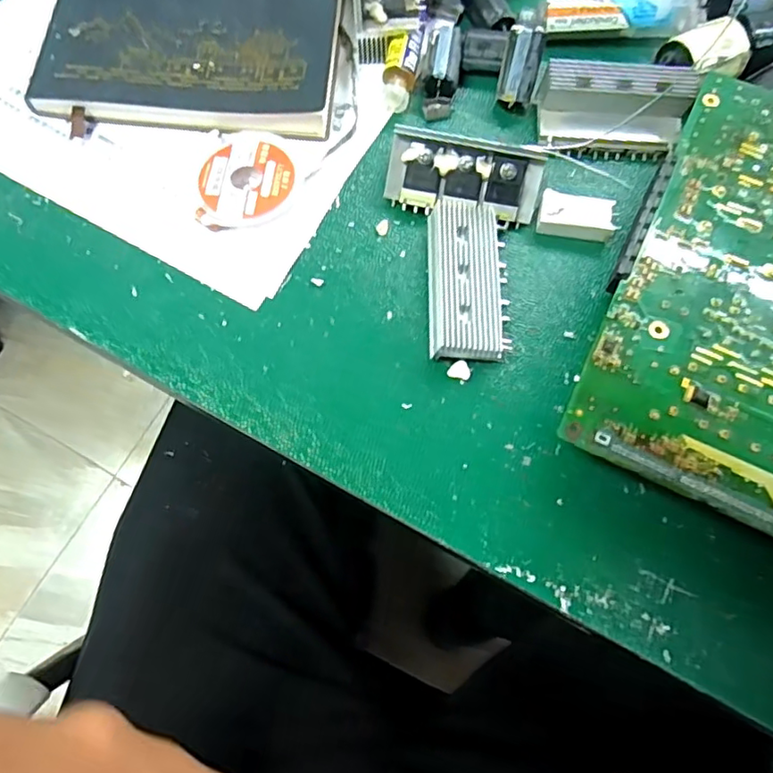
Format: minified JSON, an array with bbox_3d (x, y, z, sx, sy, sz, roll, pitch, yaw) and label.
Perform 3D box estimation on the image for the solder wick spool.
[{"bbox_3d":[-0.064,-0.096,0.268,0.044,0.009,0.052,-2,73,-3],"label":"solder wick spool"}]

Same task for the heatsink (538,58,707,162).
[{"bbox_3d":[0.109,-0.131,0.277,0.070,0.030,0.031,4,73,-1],"label":"heatsink"}]

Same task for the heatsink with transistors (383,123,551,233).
[{"bbox_3d":[0.036,-0.097,0.266,0.069,0.016,0.034,11,113,0],"label":"heatsink with transistors"}]

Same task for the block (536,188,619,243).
[{"bbox_3d":[0.088,-0.078,0.270,0.034,0.012,0.019,12,73,1],"label":"block"}]

